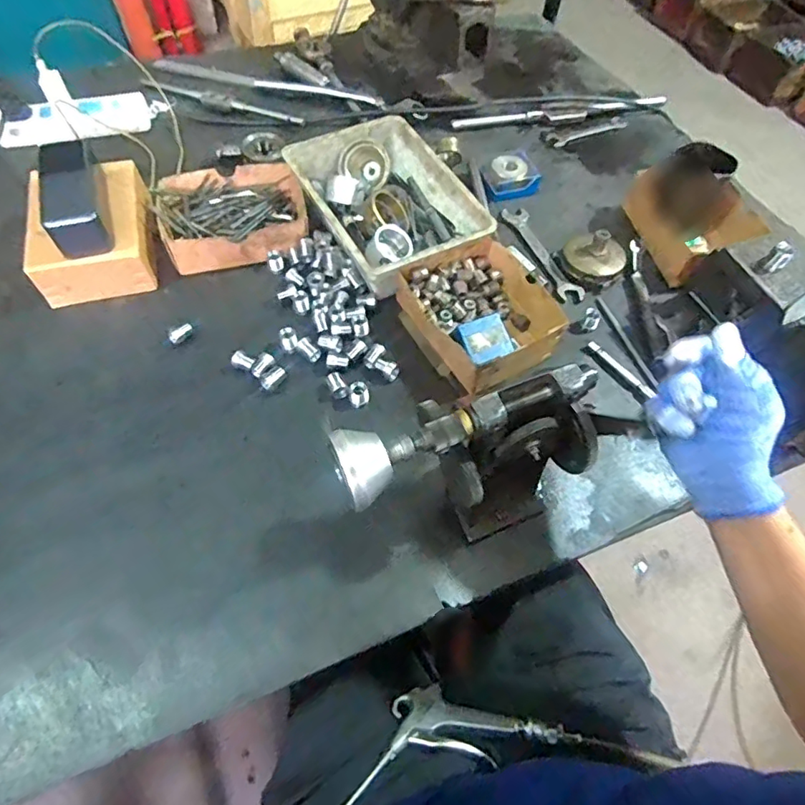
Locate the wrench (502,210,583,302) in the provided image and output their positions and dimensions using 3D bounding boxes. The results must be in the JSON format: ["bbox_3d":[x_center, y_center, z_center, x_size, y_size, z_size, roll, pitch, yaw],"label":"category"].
[{"bbox_3d":[0.182,-0.193,0.681,0.031,0.009,0.162,-19,63,-15],"label":"wrench"}]

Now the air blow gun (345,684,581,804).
[{"bbox_3d":[0.036,0.321,0.509,0.237,0.051,0.083,-13,60,-11],"label":"air blow gun"}]

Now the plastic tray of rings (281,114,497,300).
[{"bbox_3d":[-0.023,-0.250,0.657,0.168,0.059,0.245,-26,63,-17],"label":"plastic tray of rings"}]

